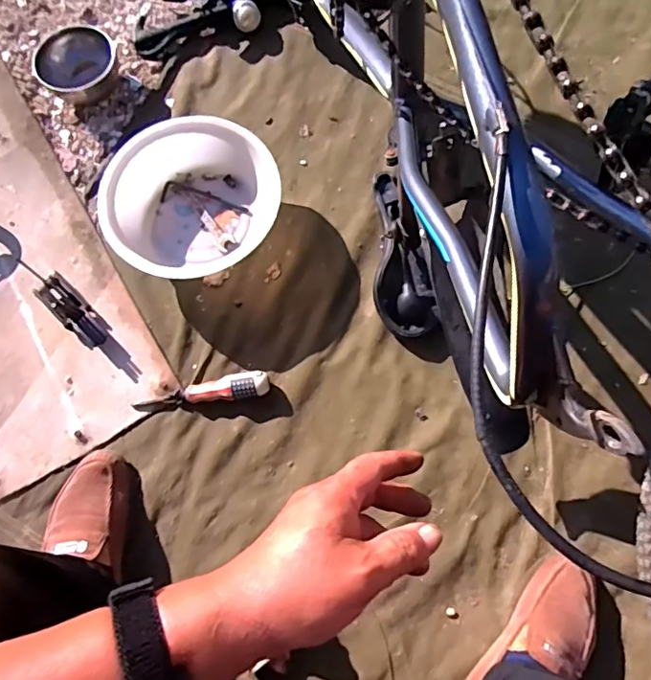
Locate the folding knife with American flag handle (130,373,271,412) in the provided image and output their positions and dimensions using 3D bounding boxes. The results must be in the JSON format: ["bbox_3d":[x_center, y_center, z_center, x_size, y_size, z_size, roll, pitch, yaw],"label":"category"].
[{"bbox_3d":[-0.173,0.075,0.742,0.190,0.031,0.033,-10,75,-1],"label":"folding knife with American flag handle"}]

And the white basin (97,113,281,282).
[{"bbox_3d":[-0.192,-0.213,0.789,0.243,0.077,0.224,0,75,1],"label":"white basin"}]

